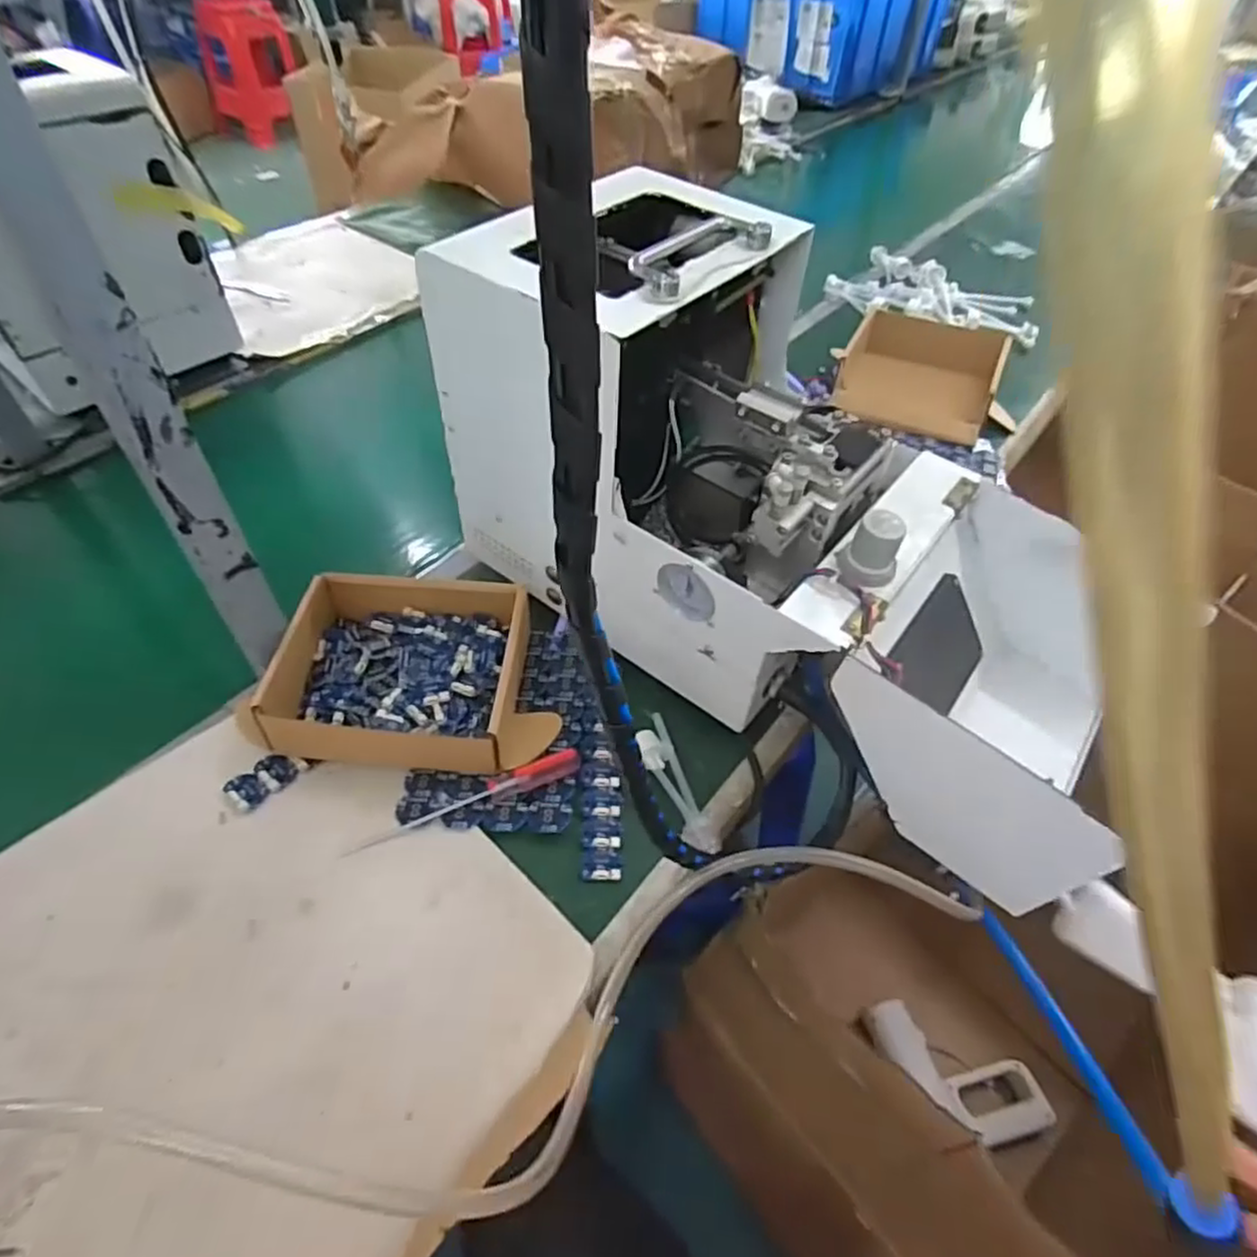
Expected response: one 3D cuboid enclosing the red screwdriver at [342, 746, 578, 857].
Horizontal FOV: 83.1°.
[{"bbox_3d":[-0.108,0.119,0.485,0.160,0.016,0.019,-20,54,-18],"label":"red screwdriver"}]

